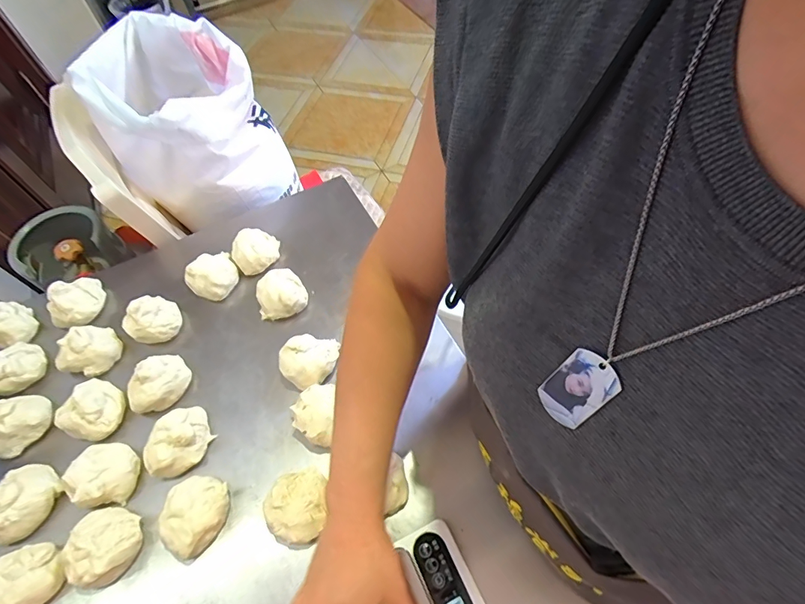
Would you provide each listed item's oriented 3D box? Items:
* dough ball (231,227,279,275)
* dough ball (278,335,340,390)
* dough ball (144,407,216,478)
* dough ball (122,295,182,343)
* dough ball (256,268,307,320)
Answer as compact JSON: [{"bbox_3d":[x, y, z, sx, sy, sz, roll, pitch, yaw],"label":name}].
[{"bbox_3d":[-0.228,-0.082,0.660,0.072,0.035,0.064,-36,62,-17],"label":"dough ball"},{"bbox_3d":[-0.122,0.075,0.563,0.068,0.048,0.081,30,65,21],"label":"dough ball"},{"bbox_3d":[-0.271,0.168,0.512,0.077,0.038,0.065,-31,60,-15],"label":"dough ball"},{"bbox_3d":[-0.353,0.024,0.605,0.065,0.048,0.070,27,64,20],"label":"dough ball"},{"bbox_3d":[-0.177,-0.012,0.616,0.068,0.042,0.064,-2,57,3],"label":"dough ball"}]

